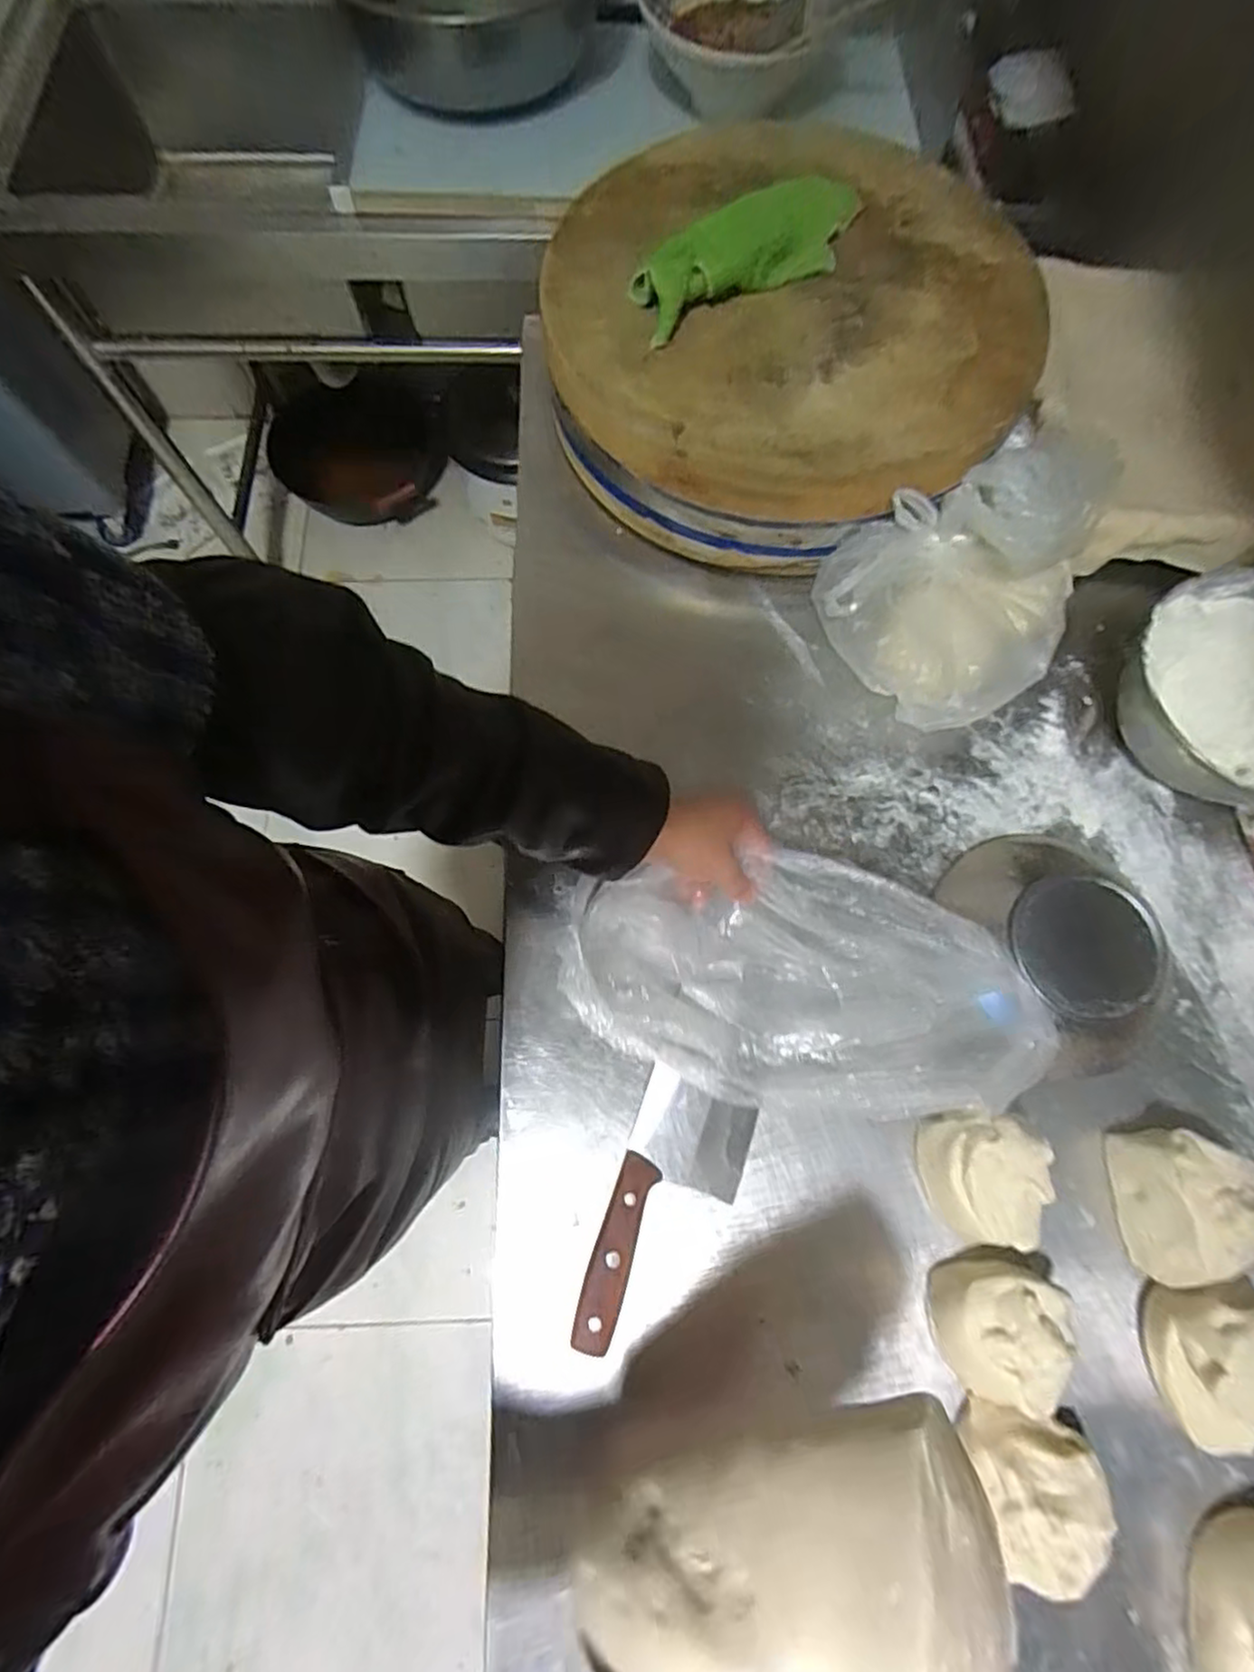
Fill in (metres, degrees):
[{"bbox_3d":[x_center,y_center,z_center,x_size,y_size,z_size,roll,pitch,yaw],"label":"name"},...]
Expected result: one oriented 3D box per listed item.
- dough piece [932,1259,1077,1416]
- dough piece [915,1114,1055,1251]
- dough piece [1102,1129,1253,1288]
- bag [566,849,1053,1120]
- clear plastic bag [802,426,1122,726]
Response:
[{"bbox_3d":[0.252,0.335,0.458,0.078,0.045,0.085,0,73,-1],"label":"dough piece"},{"bbox_3d":[0.257,0.244,0.483,0.078,0.052,0.089,-6,73,-3],"label":"dough piece"},{"bbox_3d":[0.403,0.259,0.475,0.078,0.068,0.098,-6,73,-3],"label":"dough piece"},{"bbox_3d":[0.127,0.111,0.512,0.316,0.071,0.181,18,74,4],"label":"bag"},{"bbox_3d":[0.283,-0.219,0.575,0.197,0.154,0.211,38,76,10],"label":"clear plastic bag"}]

